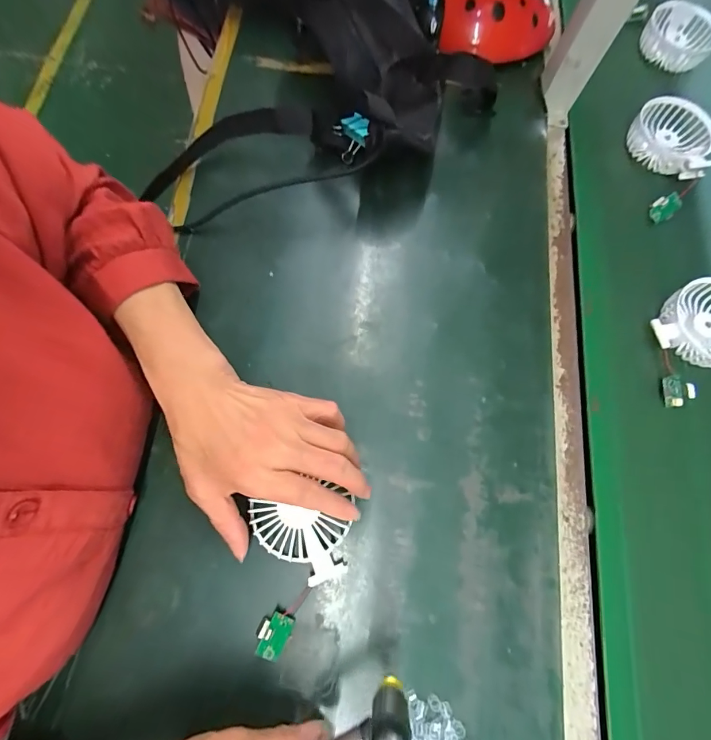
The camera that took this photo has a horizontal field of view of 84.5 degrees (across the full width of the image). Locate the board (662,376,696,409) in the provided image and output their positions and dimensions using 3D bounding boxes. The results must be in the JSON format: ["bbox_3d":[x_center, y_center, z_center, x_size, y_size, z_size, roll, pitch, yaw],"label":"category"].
[{"bbox_3d":[0.315,0.021,0.382,0.008,0.024,0.032,-23,104,-48],"label":"board"}]

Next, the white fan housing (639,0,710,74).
[{"bbox_3d":[0.425,-0.438,0.515,0.087,0.032,0.093,41,76,7],"label":"white fan housing"}]

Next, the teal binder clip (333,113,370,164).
[{"bbox_3d":[-0.007,-0.257,0.432,0.037,0.041,0.030,-8,76,-6],"label":"teal binder clip"}]

